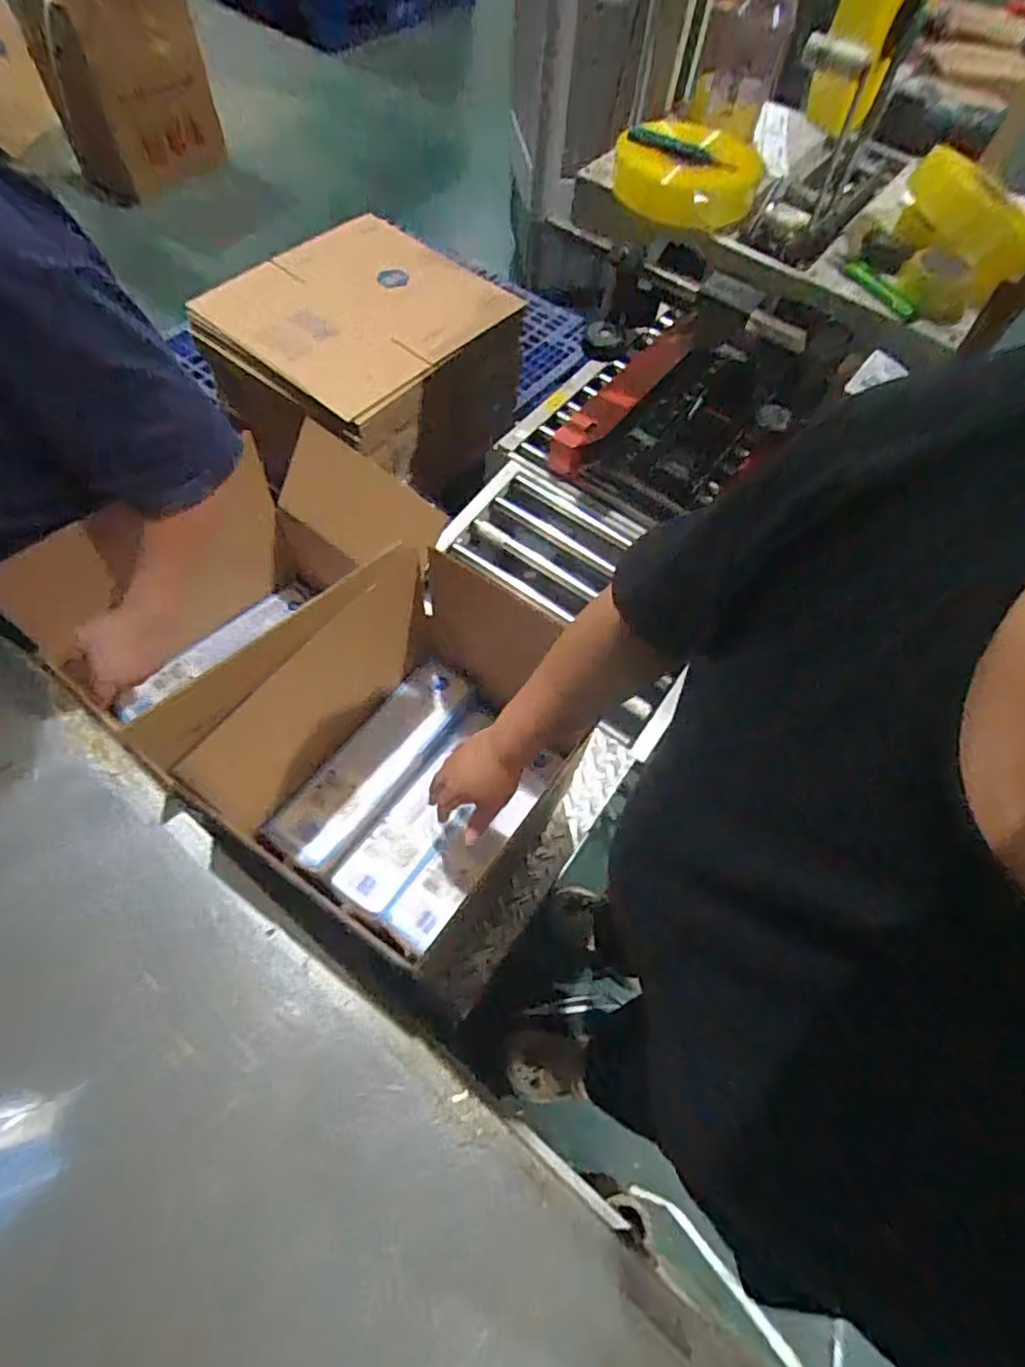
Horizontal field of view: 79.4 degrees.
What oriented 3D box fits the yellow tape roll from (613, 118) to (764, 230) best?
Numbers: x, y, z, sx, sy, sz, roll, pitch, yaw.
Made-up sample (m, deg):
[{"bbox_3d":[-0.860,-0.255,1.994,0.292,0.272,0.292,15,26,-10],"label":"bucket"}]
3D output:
[{"bbox_3d":[0.293,-0.857,1.032,0.205,0.080,0.217,2,61,-3],"label":"yellow tape roll"}]

